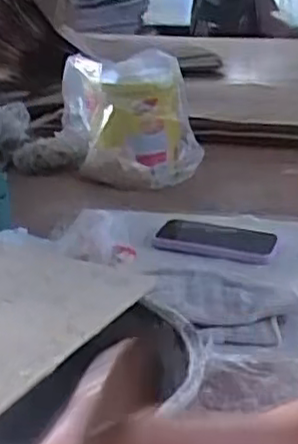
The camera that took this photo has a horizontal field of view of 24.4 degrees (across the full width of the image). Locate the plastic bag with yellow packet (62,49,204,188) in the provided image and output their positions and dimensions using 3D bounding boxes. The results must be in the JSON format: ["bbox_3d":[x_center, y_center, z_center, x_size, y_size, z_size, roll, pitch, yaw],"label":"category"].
[{"bbox_3d":[-0.027,-0.180,1.190,0.233,0.199,0.216,-3,23,-6],"label":"plastic bag with yellow packet"}]

